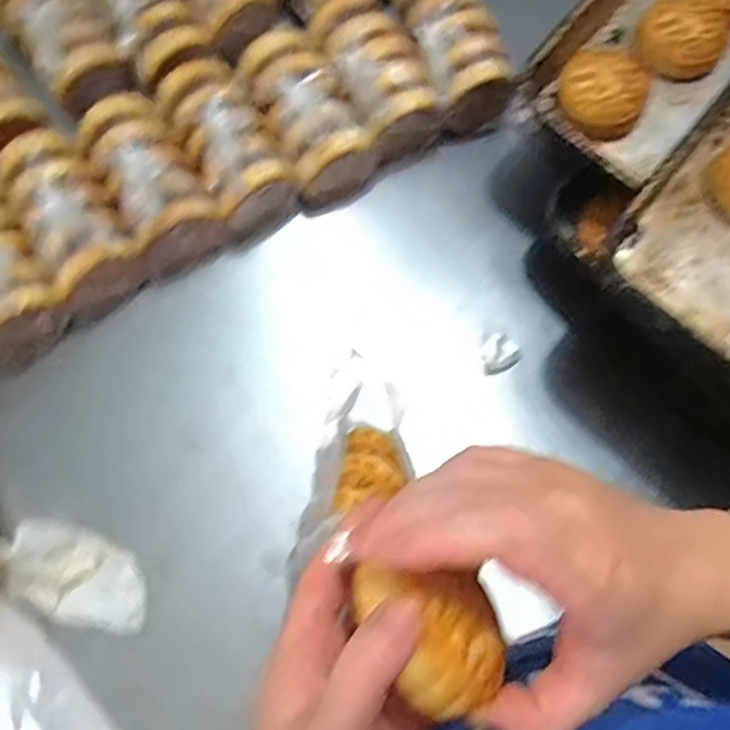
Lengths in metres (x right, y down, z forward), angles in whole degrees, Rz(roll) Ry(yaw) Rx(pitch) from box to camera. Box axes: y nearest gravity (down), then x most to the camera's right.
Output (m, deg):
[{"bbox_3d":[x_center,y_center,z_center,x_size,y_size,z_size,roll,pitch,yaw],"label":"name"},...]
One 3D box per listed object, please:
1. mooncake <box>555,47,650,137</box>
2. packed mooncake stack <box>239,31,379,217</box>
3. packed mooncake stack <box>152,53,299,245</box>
[{"bbox_3d":[0.203,-0.236,0.586,0.071,0.023,0.075,0,74,0],"label":"mooncake"},{"bbox_3d":[-0.055,-0.236,0.651,0.088,0.080,0.155,-27,76,-8],"label":"packed mooncake stack"},{"bbox_3d":[-0.125,-0.200,0.632,0.086,0.077,0.152,-31,77,-9],"label":"packed mooncake stack"}]

